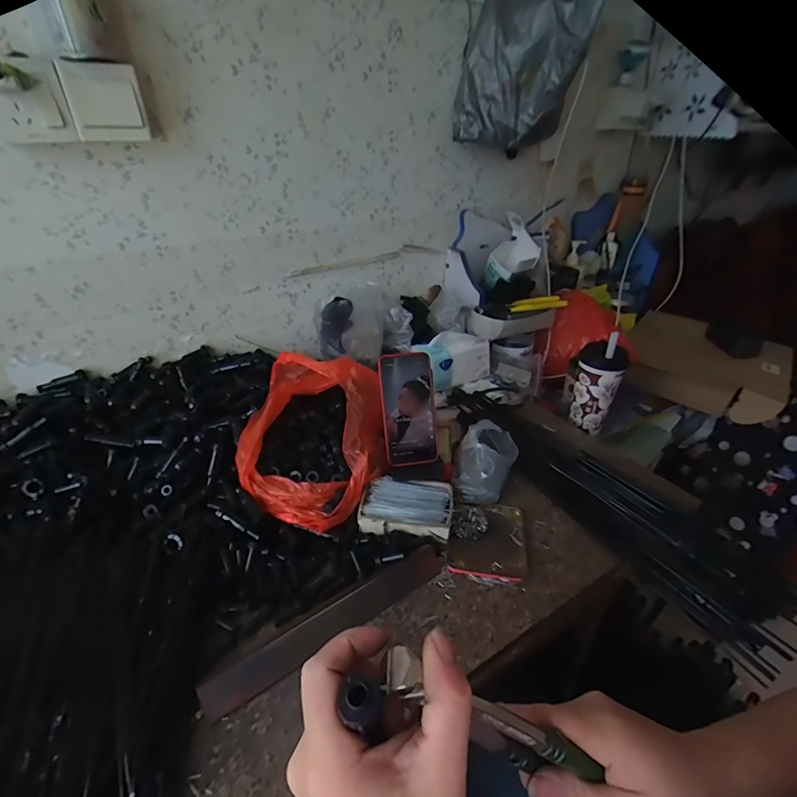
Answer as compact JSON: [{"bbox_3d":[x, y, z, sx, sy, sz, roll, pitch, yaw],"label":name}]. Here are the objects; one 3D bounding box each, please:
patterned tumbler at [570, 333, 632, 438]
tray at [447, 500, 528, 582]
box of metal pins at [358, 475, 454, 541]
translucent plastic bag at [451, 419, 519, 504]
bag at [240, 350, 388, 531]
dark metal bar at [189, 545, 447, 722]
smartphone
[{"bbox_3d":[0.390,-0.037,0.826,0.086,0.188,0.097,19,37,27],"label":"patterned tumbler"},{"bbox_3d":[0.120,0.185,0.572,0.099,0.015,0.121,5,33,8],"label":"tray"},{"bbox_3d":[0.011,0.153,0.594,0.125,0.031,0.083,3,33,5],"label":"box of metal pins"},{"bbox_3d":[0.135,0.095,0.656,0.089,0.077,0.122,15,36,22],"label":"translucent plastic bag"},{"bbox_3d":[-0.121,0.047,0.612,0.205,0.134,0.233,5,33,8],"label":"bag"},{"bbox_3d":[-0.068,0.242,0.472,0.291,0.019,0.043,-20,38,-28],"label":"dark metal bar"},{"bbox_3d":[0.015,0.015,0.614,0.077,0.160,0.010,-7,3,-10],"label":"smartphone"}]

